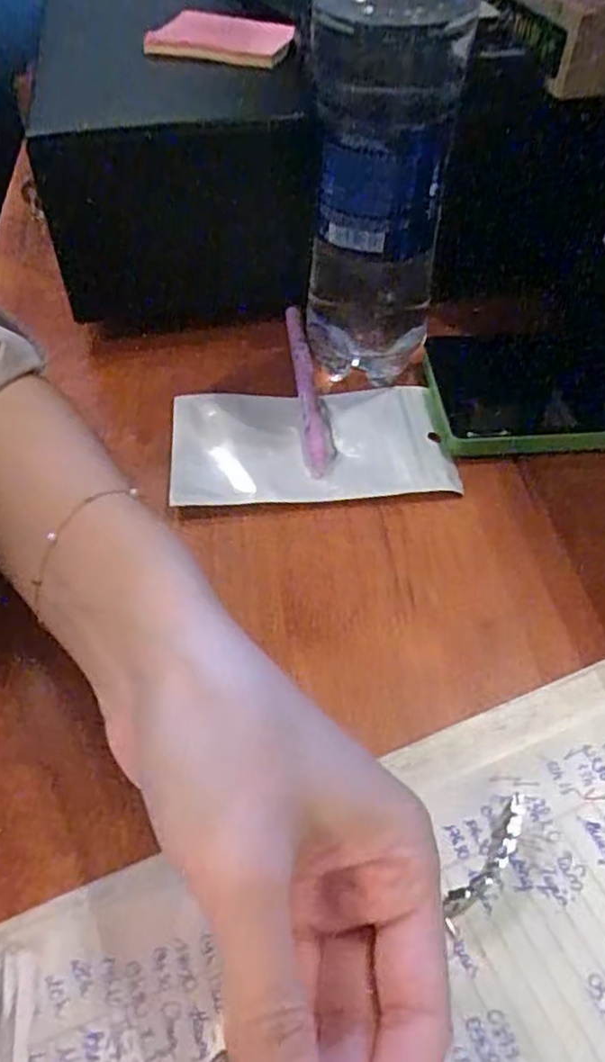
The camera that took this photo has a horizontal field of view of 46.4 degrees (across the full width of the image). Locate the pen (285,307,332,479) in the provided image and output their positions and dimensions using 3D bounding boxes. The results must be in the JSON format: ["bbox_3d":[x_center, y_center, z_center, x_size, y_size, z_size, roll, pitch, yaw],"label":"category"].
[{"bbox_3d":[0.001,-0.079,0.376,0.012,0.014,0.125,-6,51,-5],"label":"pen"}]

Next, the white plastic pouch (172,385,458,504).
[{"bbox_3d":[0.004,-0.045,0.352,0.134,0.010,0.079,-3,51,-3],"label":"white plastic pouch"}]

